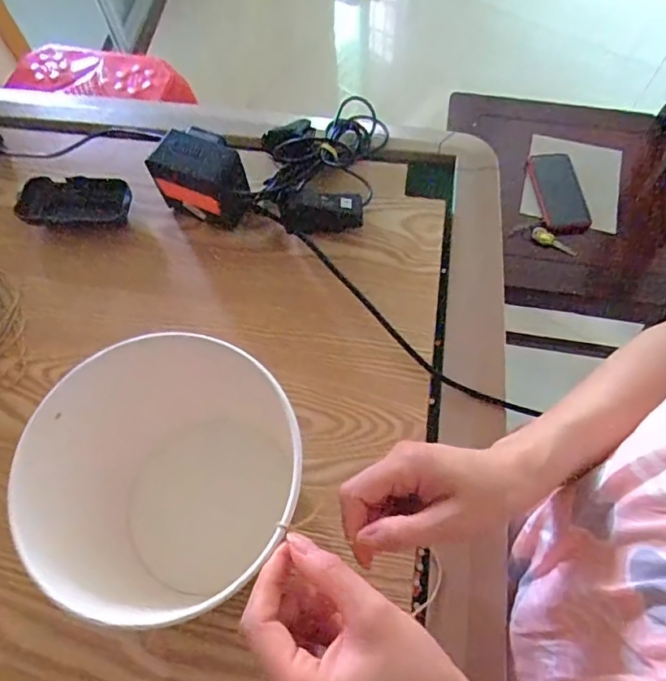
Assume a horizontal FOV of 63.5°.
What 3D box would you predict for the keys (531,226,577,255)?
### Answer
[{"bbox_3d":[0.378,-0.165,0.922,0.082,0.006,0.025,35,94,-1],"label":"keys"}]

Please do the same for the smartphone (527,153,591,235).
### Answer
[{"bbox_3d":[0.387,-0.256,0.928,0.076,0.017,0.156,-13,77,-4],"label":"smartphone"}]

